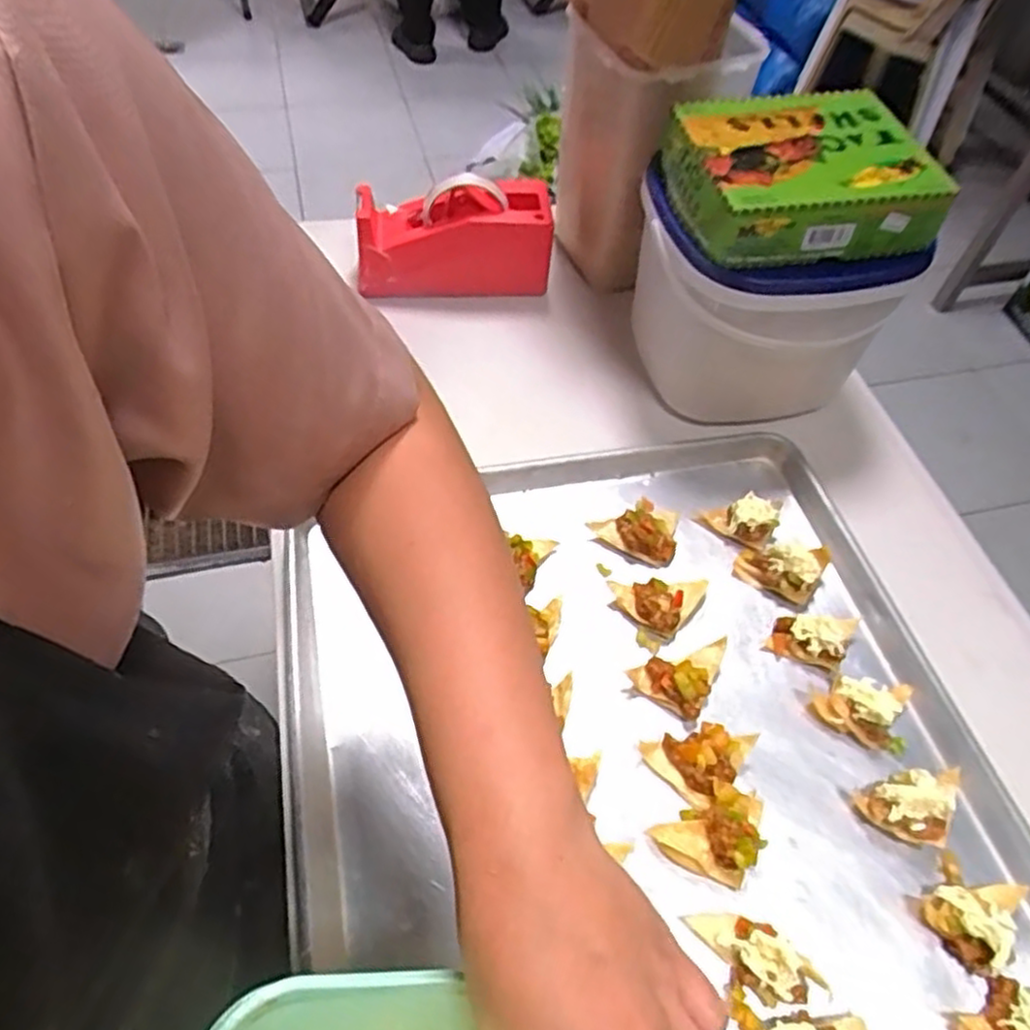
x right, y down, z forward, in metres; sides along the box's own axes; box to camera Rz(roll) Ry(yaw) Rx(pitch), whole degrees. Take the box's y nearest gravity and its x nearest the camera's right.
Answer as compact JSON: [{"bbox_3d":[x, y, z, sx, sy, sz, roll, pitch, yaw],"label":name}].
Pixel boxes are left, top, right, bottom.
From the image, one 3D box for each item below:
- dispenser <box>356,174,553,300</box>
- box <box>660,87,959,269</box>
[{"bbox_3d":[-0.064,-0.291,0.759,0.197,0.108,0.067,0,54,-6],"label":"dispenser"},{"bbox_3d":[0.220,-0.270,0.573,0.183,0.056,0.156,-5,55,-9],"label":"box"}]

